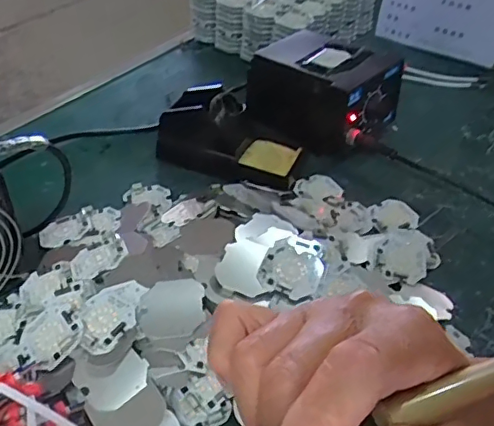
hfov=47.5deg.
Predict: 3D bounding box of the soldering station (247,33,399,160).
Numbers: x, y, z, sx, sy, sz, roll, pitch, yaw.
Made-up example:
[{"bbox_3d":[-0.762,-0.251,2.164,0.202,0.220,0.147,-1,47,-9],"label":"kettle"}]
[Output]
[{"bbox_3d":[0.085,-0.143,0.646,0.111,0.093,0.145,-32,54,-33],"label":"soldering station"}]

